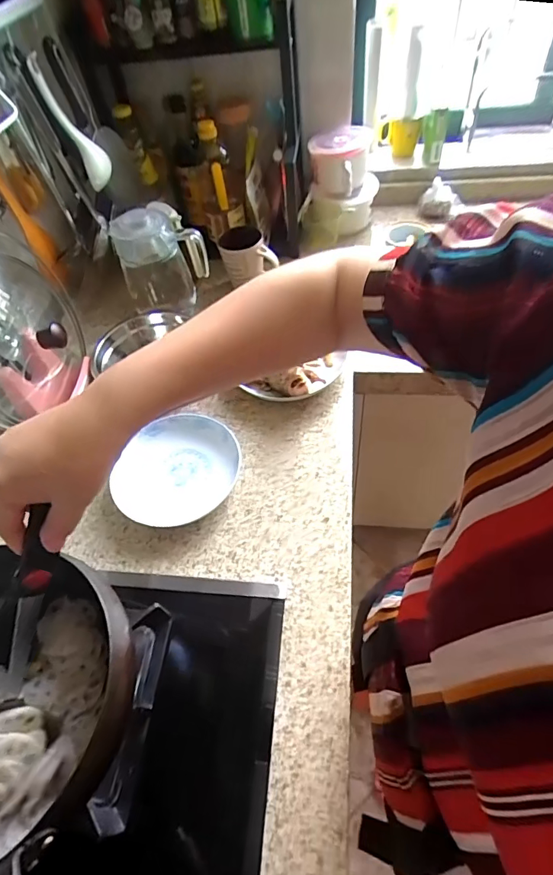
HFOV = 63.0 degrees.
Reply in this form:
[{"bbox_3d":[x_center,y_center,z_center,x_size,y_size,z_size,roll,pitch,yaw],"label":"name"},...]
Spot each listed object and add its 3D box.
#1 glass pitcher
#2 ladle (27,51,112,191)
[{"bbox_3d":[-0.217,-0.340,0.871,0.158,0.202,0.130,-19,60,-5],"label":"glass pitcher"},{"bbox_3d":[-0.326,-0.493,0.715,0.039,0.181,0.041,-3,51,28],"label":"ladle"}]

